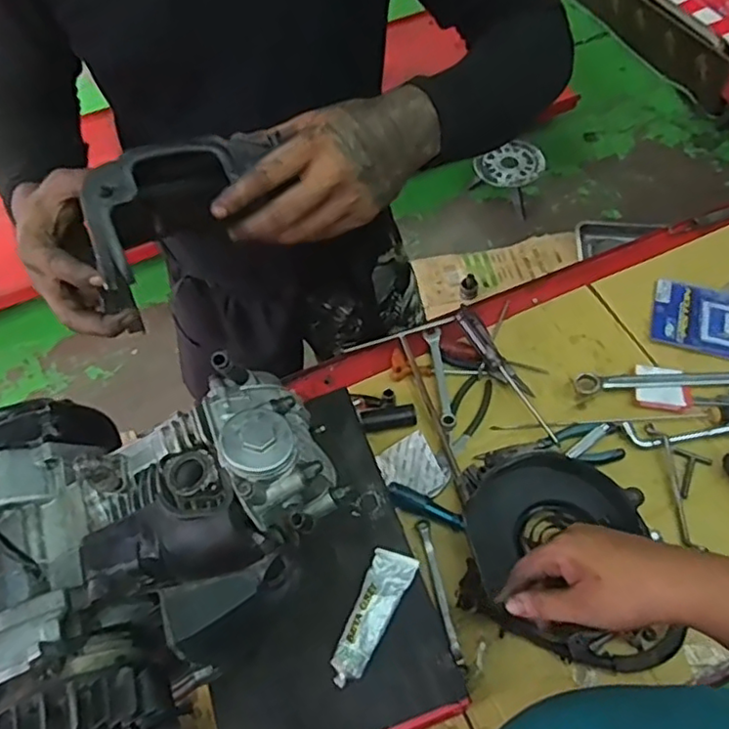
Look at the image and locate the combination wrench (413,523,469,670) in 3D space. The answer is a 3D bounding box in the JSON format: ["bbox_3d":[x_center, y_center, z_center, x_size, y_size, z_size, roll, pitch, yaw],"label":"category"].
[{"bbox_3d":[0.094,0.281,0.763,0.015,0.018,0.180,-13,58,-4],"label":"combination wrench"}]

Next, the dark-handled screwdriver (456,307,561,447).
[{"bbox_3d":[0.204,0.012,0.882,0.030,0.020,0.235,-29,73,-13],"label":"dark-handled screwdriver"}]

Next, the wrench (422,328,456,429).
[{"bbox_3d":[0.110,0.019,0.911,0.025,0.009,0.165,-6,58,1],"label":"wrench"}]

